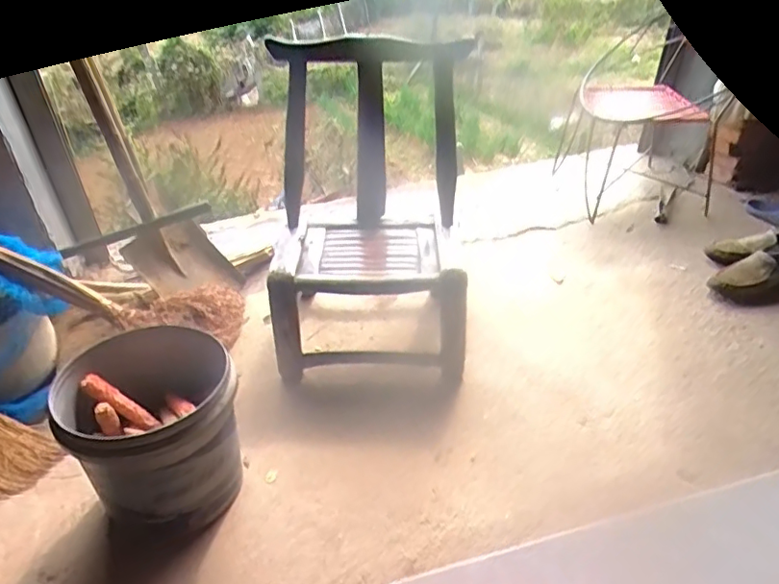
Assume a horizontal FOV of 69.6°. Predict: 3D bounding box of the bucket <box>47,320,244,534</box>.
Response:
[{"bbox_3d":[-0.382,0.221,0.943,0.254,0.242,0.282,-21,40,-25],"label":"bucket"}]

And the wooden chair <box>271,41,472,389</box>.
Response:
[{"bbox_3d":[-0.046,-0.180,1.229,0.403,0.624,0.435,-1,36,3],"label":"wooden chair"}]

